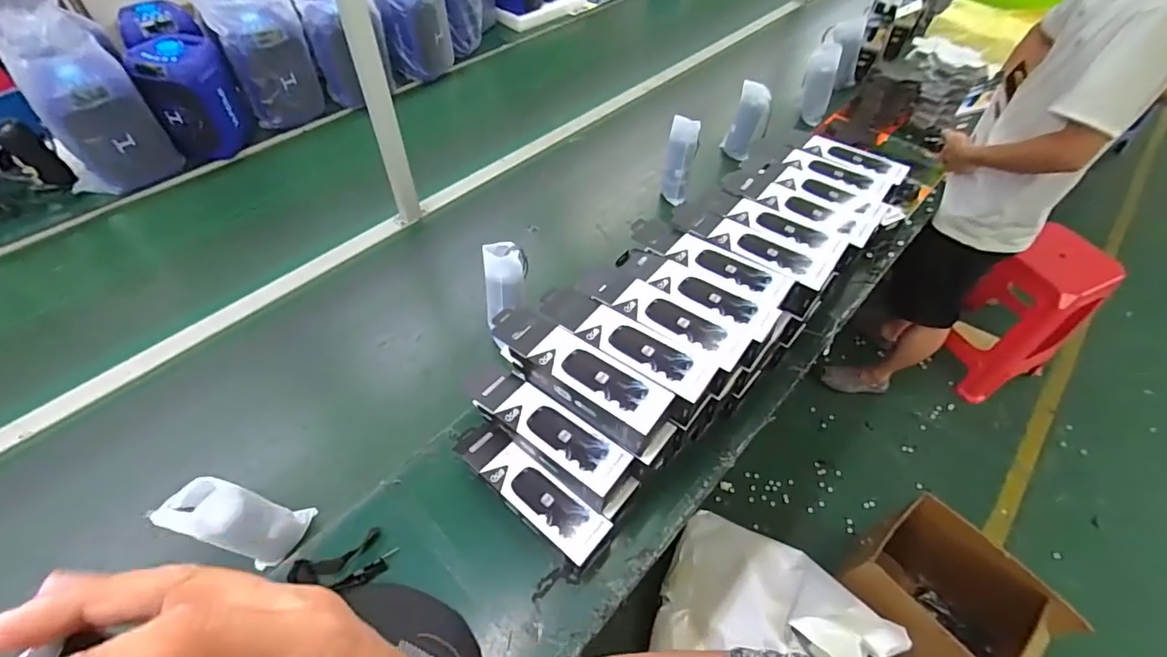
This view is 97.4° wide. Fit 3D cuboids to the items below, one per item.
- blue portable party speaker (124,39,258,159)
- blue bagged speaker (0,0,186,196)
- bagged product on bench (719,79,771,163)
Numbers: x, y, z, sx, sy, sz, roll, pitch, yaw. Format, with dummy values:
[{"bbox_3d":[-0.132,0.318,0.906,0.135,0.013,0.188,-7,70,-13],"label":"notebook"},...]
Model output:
[{"bbox_3d":[-0.982,-0.585,1.307,0.187,0.249,0.173,-24,56,-19],"label":"blue portable party speaker"},{"bbox_3d":[-1.182,-0.546,1.206,0.221,0.368,0.296,-33,59,-25],"label":"blue bagged speaker"},{"bbox_3d":[0.454,-0.569,1.419,0.102,0.208,0.114,16,53,11],"label":"bagged product on bench"}]

